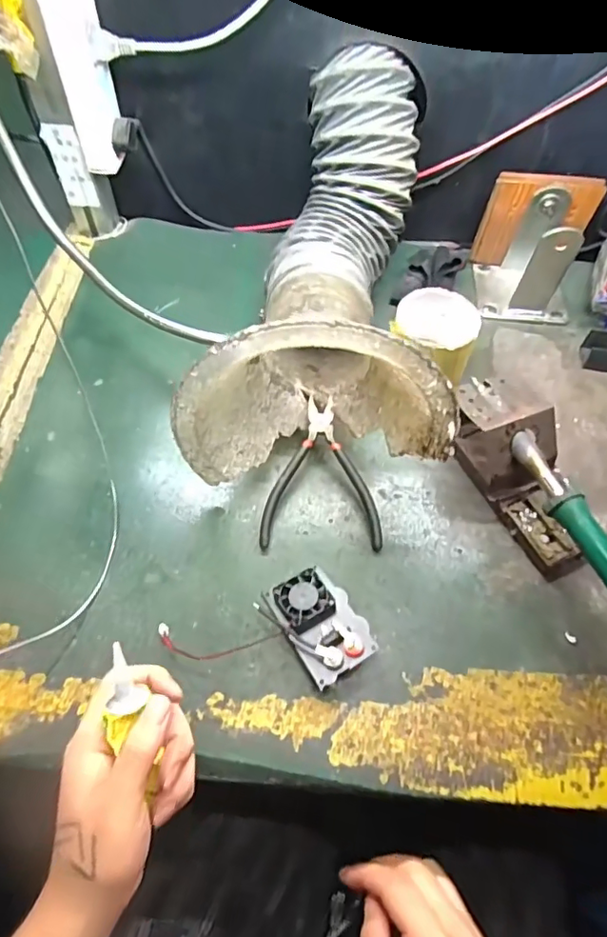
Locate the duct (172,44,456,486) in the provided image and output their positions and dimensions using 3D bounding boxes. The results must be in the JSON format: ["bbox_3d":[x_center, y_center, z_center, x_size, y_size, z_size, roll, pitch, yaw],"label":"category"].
[{"bbox_3d":[0.008,-0.181,0.496,0.204,0.197,0.359,0,62,-2],"label":"duct"}]

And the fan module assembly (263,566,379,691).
[{"bbox_3d":[0.014,0.123,0.427,0.057,0.028,0.087,-29,66,-16],"label":"fan module assembly"}]

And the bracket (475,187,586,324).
[{"bbox_3d":[0.260,-0.235,0.595,0.102,0.108,0.087,3,62,0],"label":"bracket"}]

